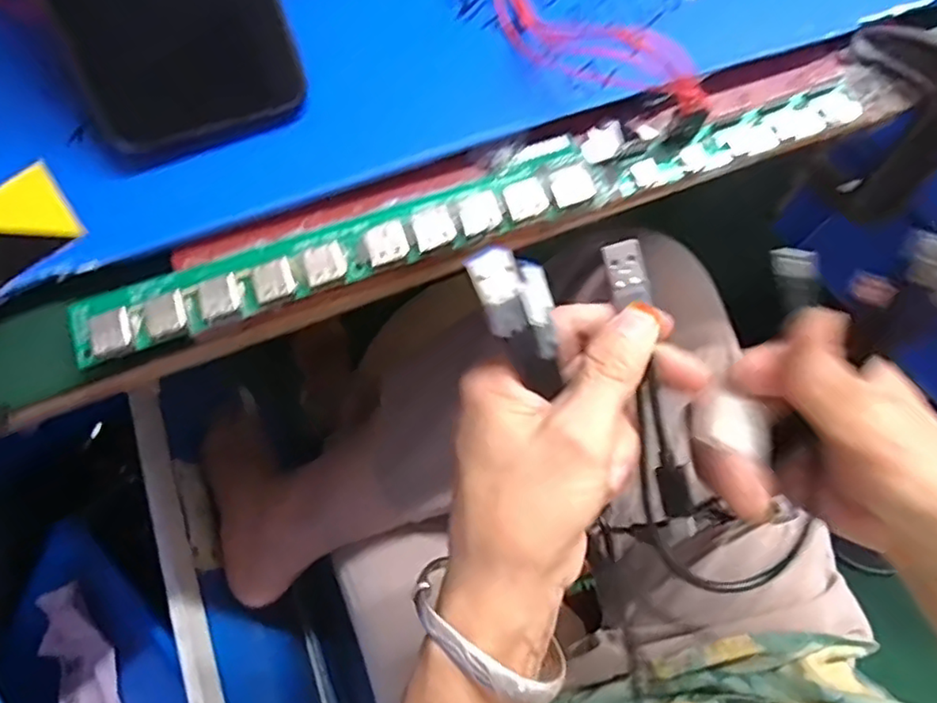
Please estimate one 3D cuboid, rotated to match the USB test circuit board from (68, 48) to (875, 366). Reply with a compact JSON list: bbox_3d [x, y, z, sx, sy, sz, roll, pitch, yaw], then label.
[{"bbox_3d":[0.007,-0.060,0.239,0.312,0.013,0.034,-19,74,-3],"label":"USB test circuit board"}]

